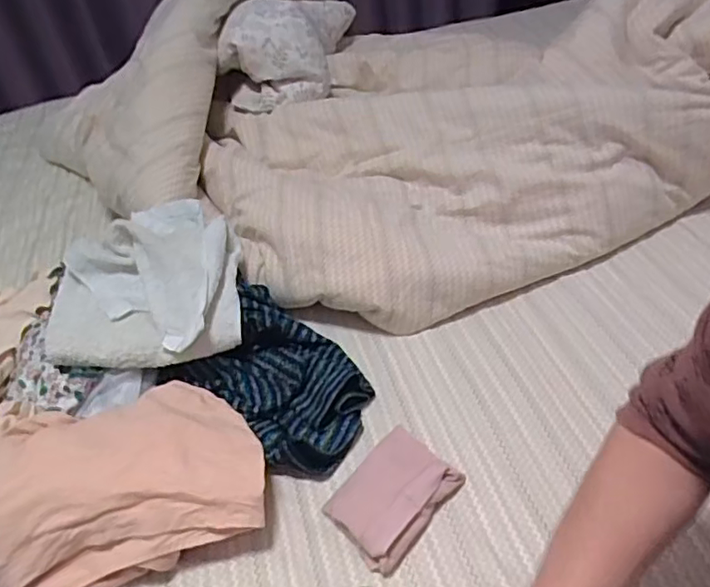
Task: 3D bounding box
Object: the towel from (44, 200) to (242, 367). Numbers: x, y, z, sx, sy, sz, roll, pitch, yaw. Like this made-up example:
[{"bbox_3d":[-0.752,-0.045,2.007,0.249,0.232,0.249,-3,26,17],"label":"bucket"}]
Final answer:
[{"bbox_3d":[-0.277,-0.025,0.789,0.236,0.090,0.279,-18,43,-11],"label":"towel"}]

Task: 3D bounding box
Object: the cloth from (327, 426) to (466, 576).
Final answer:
[{"bbox_3d":[0.038,0.204,0.624,0.095,0.033,0.131,29,53,34],"label":"cloth"}]

